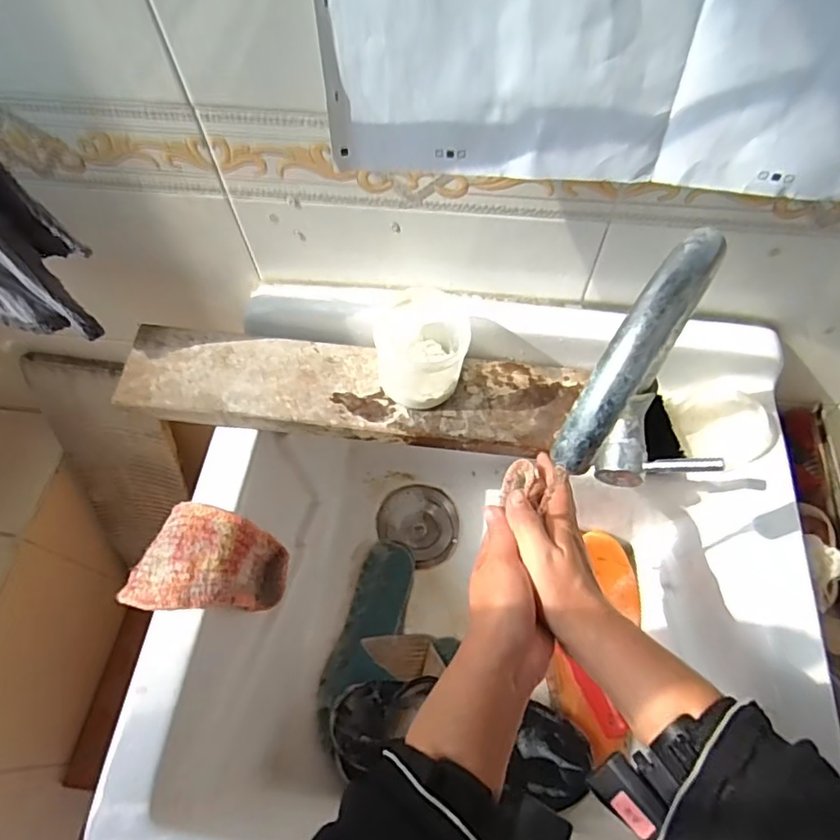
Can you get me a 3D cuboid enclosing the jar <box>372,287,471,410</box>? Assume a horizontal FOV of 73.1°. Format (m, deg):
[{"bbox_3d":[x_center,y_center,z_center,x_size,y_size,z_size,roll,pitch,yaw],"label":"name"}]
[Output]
[{"bbox_3d":[0.003,-0.063,0.542,0.083,0.081,0.090,-1,62,1],"label":"jar"}]

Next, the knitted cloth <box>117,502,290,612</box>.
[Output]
[{"bbox_3d":[-0.199,0.142,0.543,0.120,0.083,0.095,9,63,6],"label":"knitted cloth"}]

